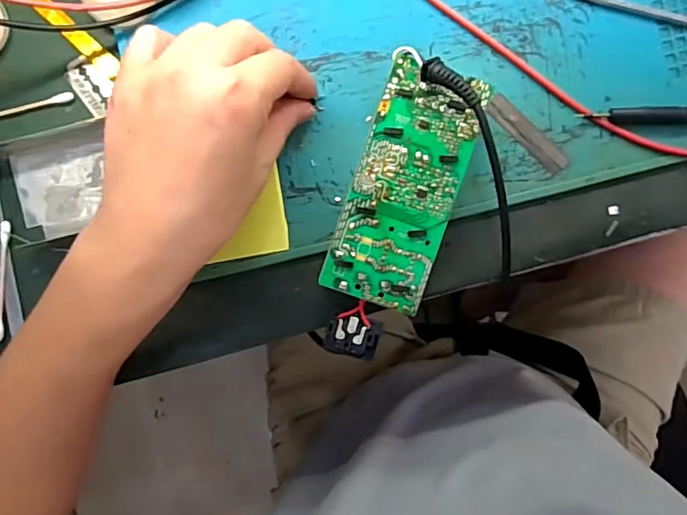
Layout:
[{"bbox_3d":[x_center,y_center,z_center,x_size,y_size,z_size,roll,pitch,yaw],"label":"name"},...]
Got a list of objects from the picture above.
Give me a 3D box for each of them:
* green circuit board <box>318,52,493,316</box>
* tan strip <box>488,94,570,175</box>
[{"bbox_3d":[0.034,-0.038,0.295,0.056,0.027,0.128,19,92,0],"label":"green circuit board"},{"bbox_3d":[0.109,-0.073,0.305,0.015,0.004,0.057,-45,91,2],"label":"tan strip"}]

